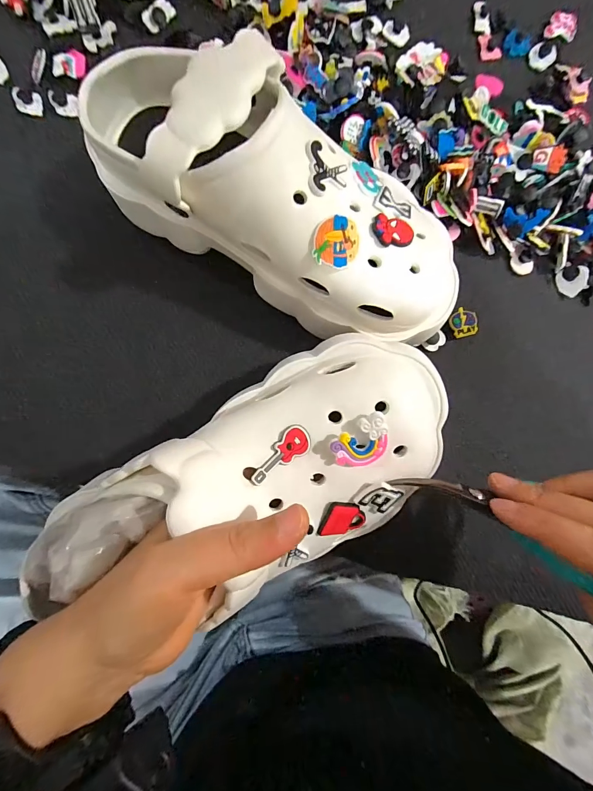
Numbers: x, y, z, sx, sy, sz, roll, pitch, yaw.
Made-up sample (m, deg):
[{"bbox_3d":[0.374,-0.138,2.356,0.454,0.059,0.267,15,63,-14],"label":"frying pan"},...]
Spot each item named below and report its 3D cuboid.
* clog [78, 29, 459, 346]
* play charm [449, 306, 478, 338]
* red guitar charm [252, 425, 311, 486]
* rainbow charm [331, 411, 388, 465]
[{"bbox_3d":[-0.003,-0.128,0.226,0.268,0.111,0.123,31,81,-2],"label":"clog"},{"bbox_3d":[0.139,-0.061,0.281,0.021,0.004,0.025,-10,84,-7],"label":"play charm"},{"bbox_3d":[-0.007,0.030,0.166,0.035,0.004,0.014,-44,89,-8],"label":"red guitar charm"},{"bbox_3d":[0.033,0.024,0.167,0.029,0.005,0.025,-34,118,-1],"label":"rainbow charm"}]

